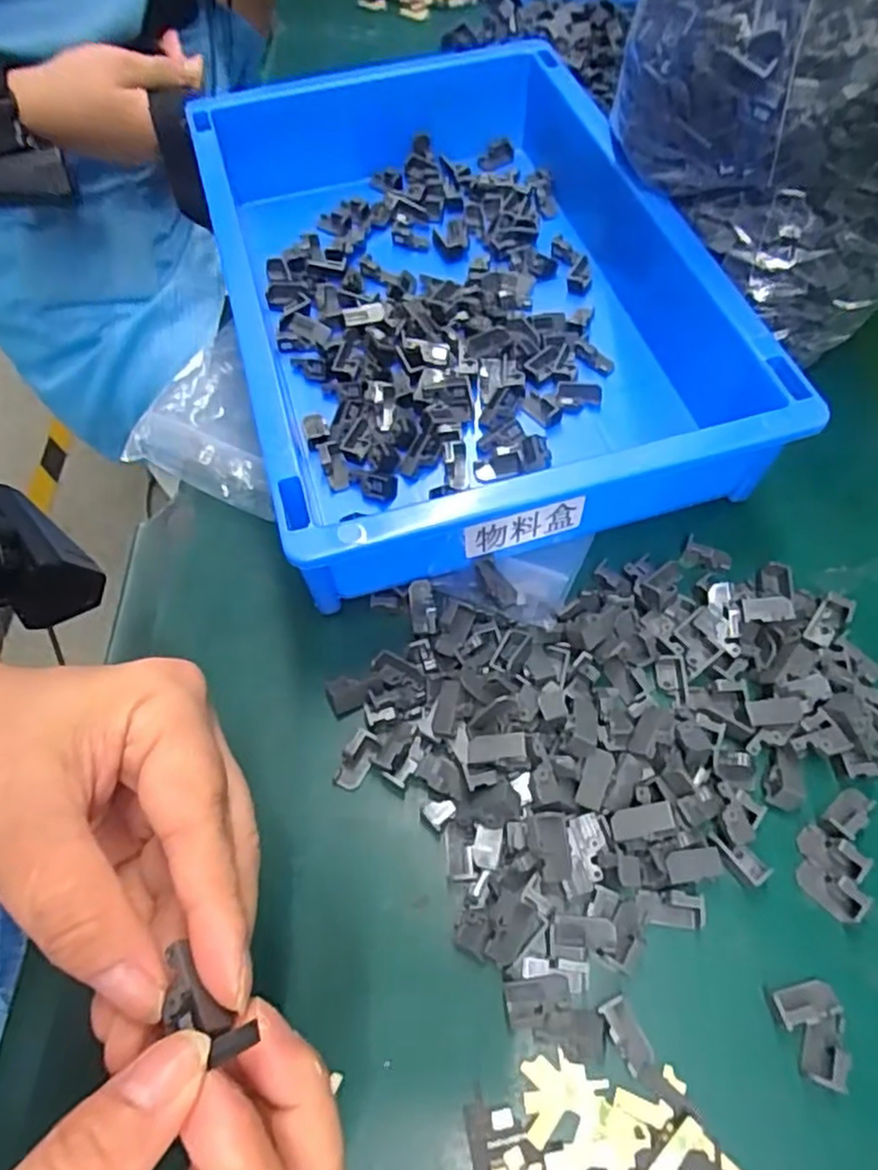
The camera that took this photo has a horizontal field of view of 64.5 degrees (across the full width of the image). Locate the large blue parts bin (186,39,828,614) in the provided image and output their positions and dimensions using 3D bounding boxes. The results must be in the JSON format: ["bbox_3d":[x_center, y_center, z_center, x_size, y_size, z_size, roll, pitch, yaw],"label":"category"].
[{"bbox_3d":[0.012,-0.150,0.343,0.216,0.067,0.304,-14,63,-9],"label":"large blue parts bin"}]

